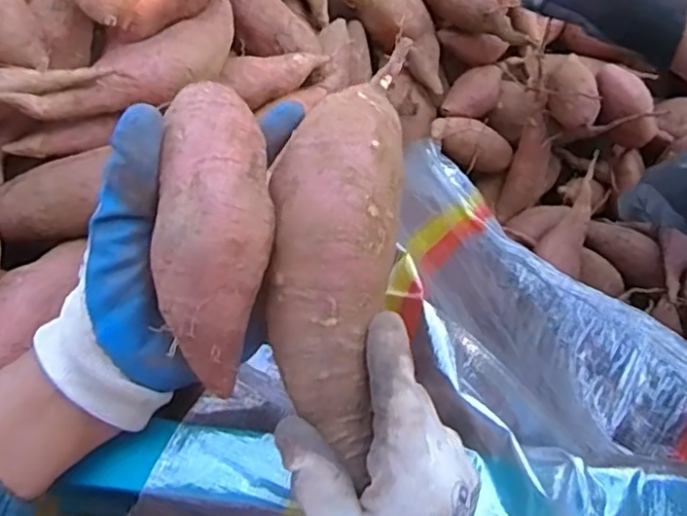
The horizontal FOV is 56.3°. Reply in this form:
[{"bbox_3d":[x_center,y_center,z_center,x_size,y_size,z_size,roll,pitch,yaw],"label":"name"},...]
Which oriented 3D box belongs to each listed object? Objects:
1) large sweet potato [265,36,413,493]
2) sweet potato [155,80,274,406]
[{"bbox_3d":[-0.003,-0.014,0.315,0.058,0.055,0.211,7,78,2],"label":"large sweet potato"},{"bbox_3d":[-0.058,-0.009,0.289,0.048,0.041,0.140,1,89,-1],"label":"sweet potato"}]

